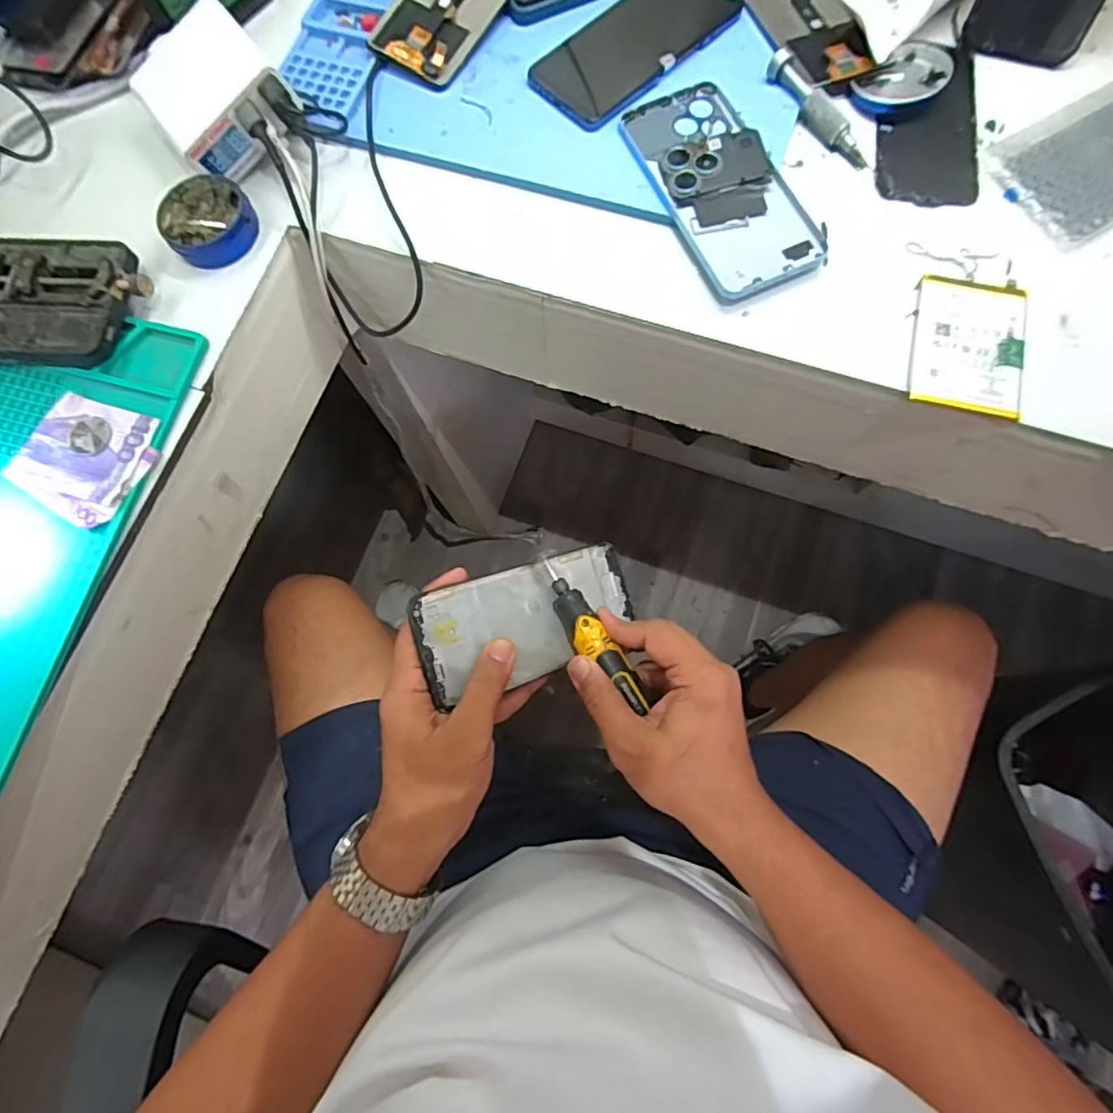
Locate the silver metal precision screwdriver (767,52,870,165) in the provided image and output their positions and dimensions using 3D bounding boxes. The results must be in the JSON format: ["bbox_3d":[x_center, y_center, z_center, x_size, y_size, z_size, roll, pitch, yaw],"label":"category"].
[{"bbox_3d":[0.186,-0.315,0.398,0.016,0.015,0.099,-33,77,-5],"label":"silver metal precision screwdriver"}]

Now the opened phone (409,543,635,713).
[{"bbox_3d":[-0.013,0.040,0.382,0.161,0.006,0.071,-16,86,-35],"label":"opened phone"}]

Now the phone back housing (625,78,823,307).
[{"bbox_3d":[0.110,-0.255,0.388,0.085,0.012,0.171,-27,76,-4],"label":"phone back housing"}]

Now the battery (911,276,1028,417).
[{"bbox_3d":[0.261,-0.134,0.356,0.065,0.006,0.094,12,78,2],"label":"battery"}]

